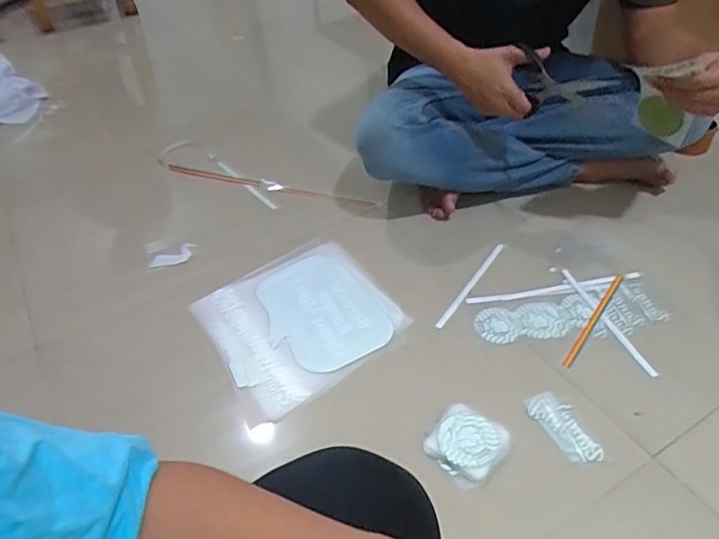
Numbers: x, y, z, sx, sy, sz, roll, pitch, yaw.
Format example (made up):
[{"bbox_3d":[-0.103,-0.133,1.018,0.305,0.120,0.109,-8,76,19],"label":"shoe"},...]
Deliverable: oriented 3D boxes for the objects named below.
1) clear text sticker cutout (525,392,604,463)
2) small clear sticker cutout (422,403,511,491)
[{"bbox_3d":[0.251,0.194,0.675,0.045,0.004,0.102,-22,45,-17],"label":"clear text sticker cutout"},{"bbox_3d":[0.130,0.211,0.664,0.084,0.012,0.091,24,50,28],"label":"small clear sticker cutout"}]

